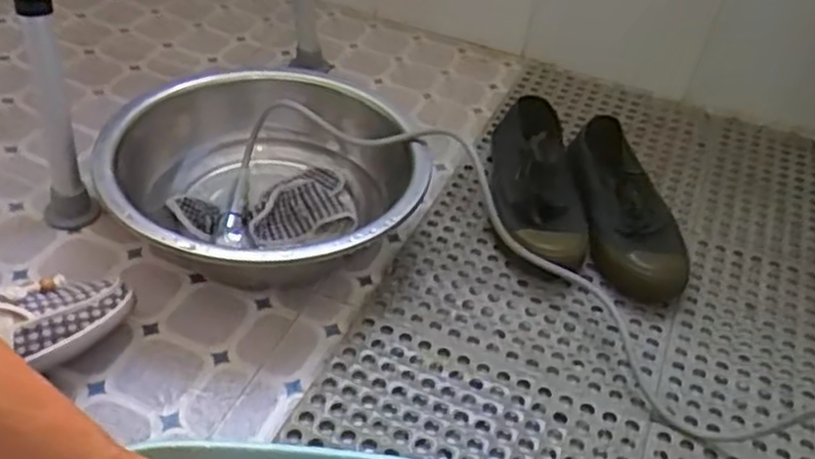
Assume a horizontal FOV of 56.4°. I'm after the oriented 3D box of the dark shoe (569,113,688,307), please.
[{"bbox_3d":[0.245,-0.026,0.849,0.108,0.071,0.245,3,40,-5],"label":"dark shoe"}]

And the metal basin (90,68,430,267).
[{"bbox_3d":[-0.146,-0.046,0.787,0.302,0.101,0.309,4,40,-3],"label":"metal basin"}]

